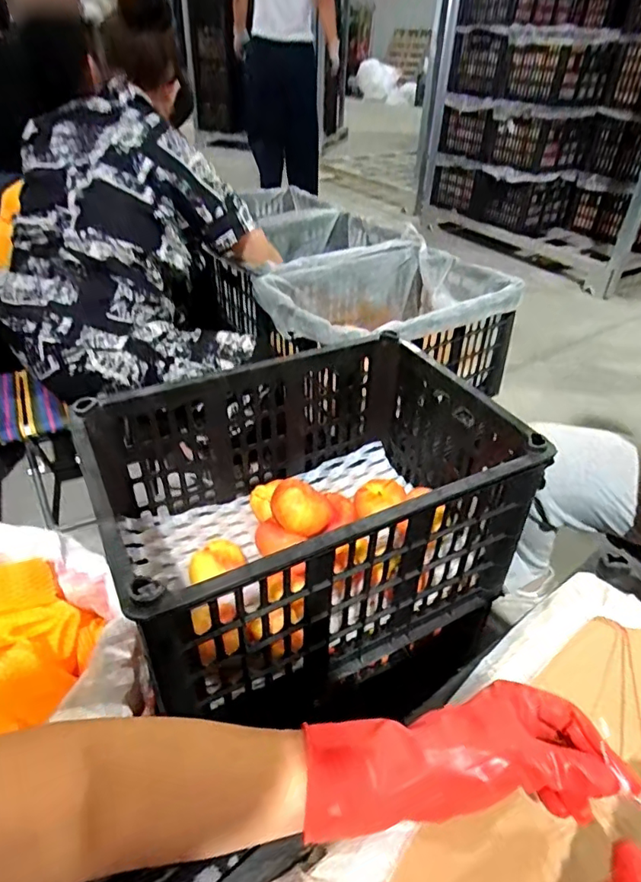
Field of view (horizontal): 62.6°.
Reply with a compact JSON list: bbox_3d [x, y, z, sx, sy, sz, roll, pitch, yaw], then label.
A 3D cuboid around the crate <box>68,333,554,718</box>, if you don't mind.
[{"bbox_3d":[-0.024,0.076,0.726,0.508,0.275,0.381,-18,42,-24],"label":"crate"}]

